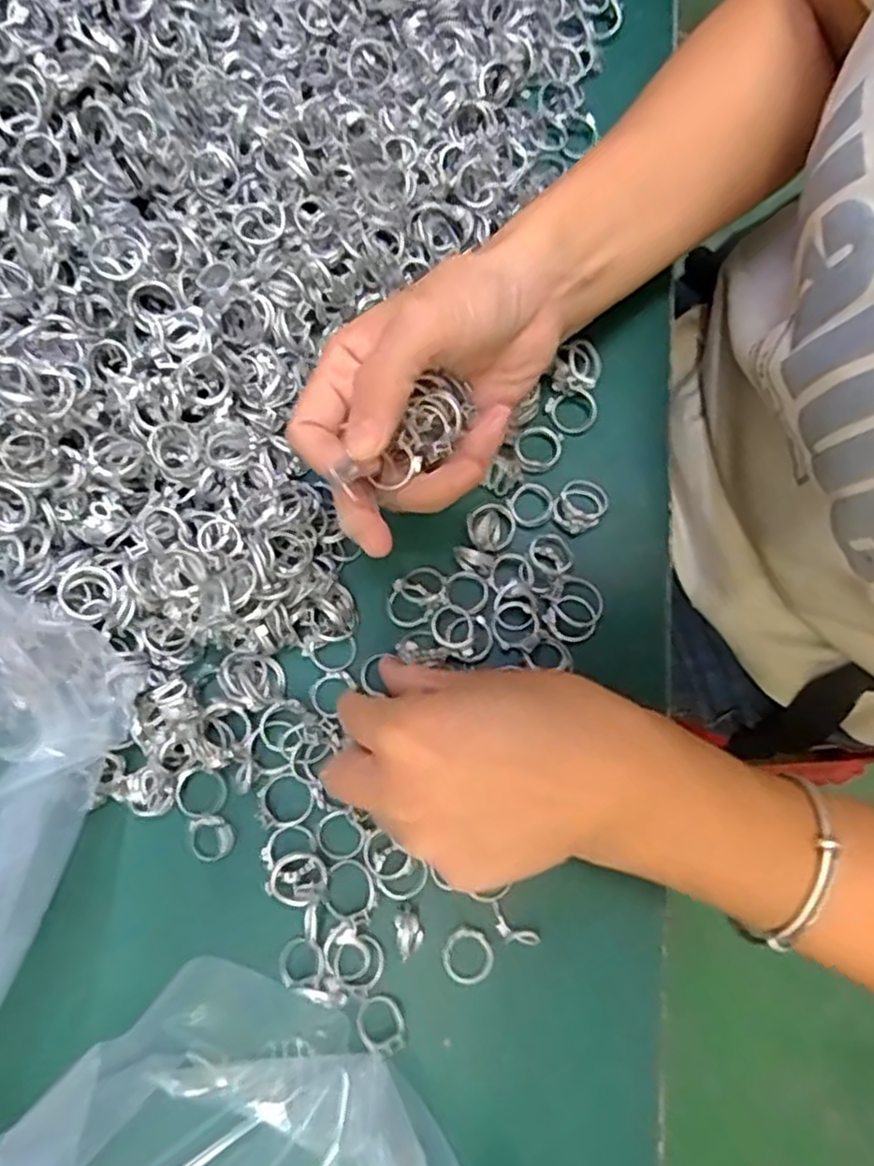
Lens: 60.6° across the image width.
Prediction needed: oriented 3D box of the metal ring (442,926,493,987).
[{"bbox_3d":[0.012,0.148,0.296,0.020,0.004,0.020,0,76,-1],"label":"metal ring"}]

